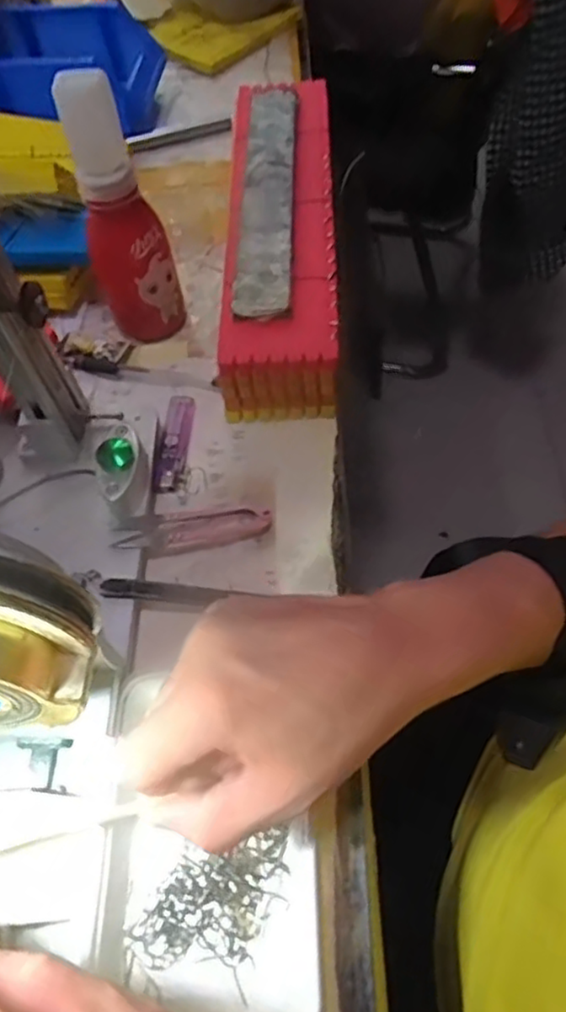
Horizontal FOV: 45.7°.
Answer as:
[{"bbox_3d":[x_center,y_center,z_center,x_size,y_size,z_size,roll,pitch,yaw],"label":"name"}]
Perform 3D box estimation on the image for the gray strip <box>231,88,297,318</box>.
[{"bbox_3d":[-0.012,-0.251,0.528,0.038,0.011,0.274,0,60,4],"label":"gray strip"}]

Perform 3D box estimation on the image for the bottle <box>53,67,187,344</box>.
[{"bbox_3d":[-0.110,-0.200,0.472,0.054,0.172,0.051,20,63,15],"label":"bottle"}]

